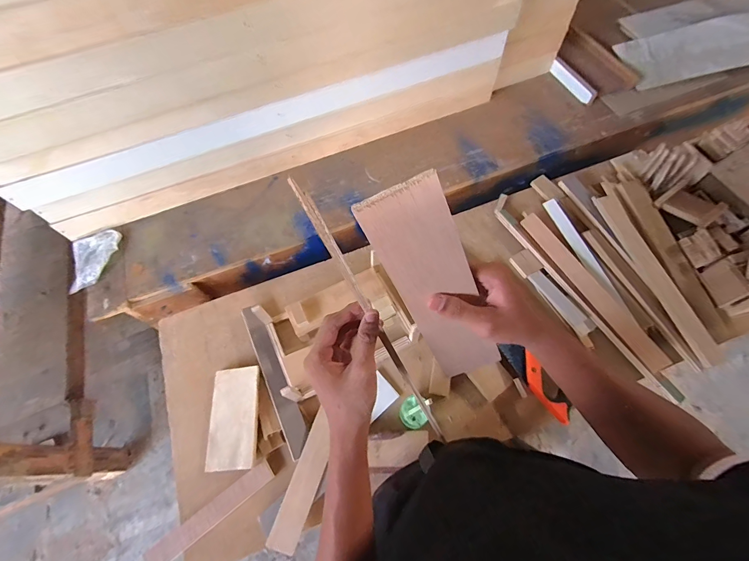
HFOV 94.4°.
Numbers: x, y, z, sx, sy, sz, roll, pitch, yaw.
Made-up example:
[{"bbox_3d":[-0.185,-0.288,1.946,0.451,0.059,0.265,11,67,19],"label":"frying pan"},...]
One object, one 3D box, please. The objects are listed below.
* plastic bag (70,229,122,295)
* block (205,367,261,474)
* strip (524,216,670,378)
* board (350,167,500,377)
[{"bbox_3d":[-0.720,-0.053,0.902,0.131,0.036,0.154,-24,65,-9],"label":"plastic bag"},{"bbox_3d":[-0.289,0.280,0.712,0.101,0.016,0.192,-7,64,-1],"label":"block"},{"bbox_3d":[0.487,0.008,0.790,0.047,0.006,0.425,-34,65,8],"label":"strip"},{"bbox_3d":[0.067,0.018,0.347,0.071,0.259,0.009,-23,38,11],"label":"board"}]

